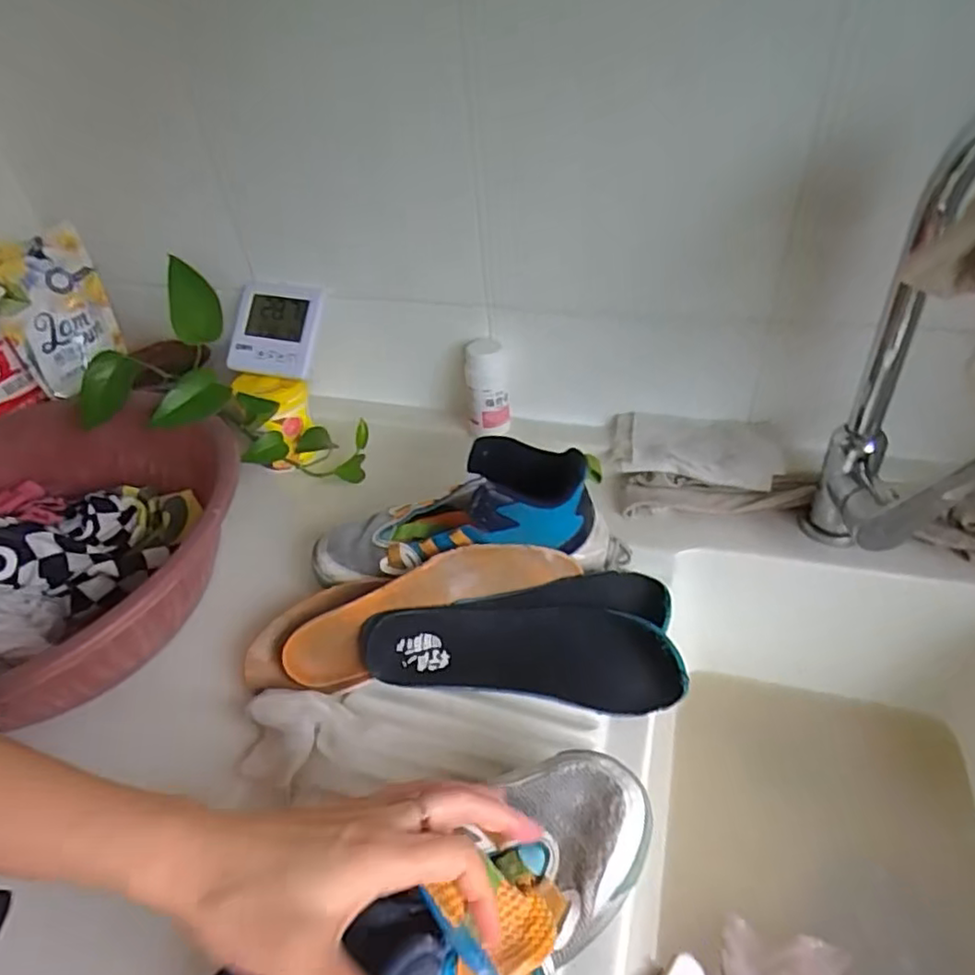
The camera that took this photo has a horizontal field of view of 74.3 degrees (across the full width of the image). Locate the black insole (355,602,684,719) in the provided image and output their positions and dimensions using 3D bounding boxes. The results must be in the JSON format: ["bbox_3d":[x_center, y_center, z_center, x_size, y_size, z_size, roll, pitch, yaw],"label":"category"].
[{"bbox_3d":[0.026,0.120,0.483,0.230,0.020,0.072,6,69,4],"label":"black insole"}]

